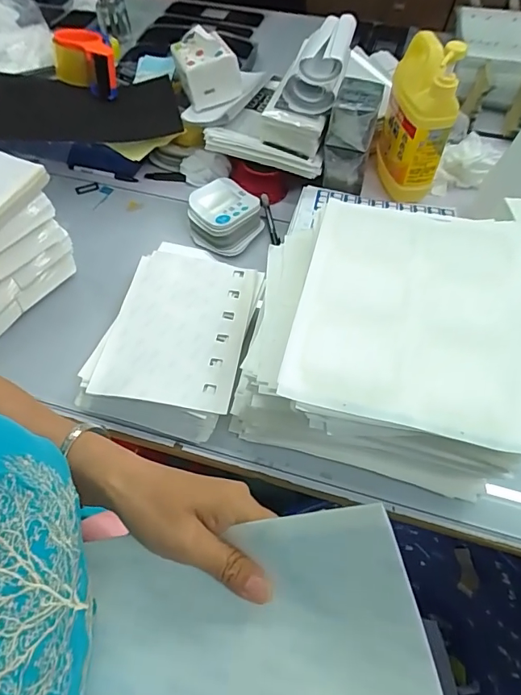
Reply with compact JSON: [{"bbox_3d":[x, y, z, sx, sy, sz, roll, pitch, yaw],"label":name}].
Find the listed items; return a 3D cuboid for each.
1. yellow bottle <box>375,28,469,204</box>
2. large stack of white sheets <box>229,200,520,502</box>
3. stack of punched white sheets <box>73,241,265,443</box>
[{"bbox_3d":[0.235,-0.355,0.715,0.072,0.223,0.132,-5,57,-3],"label":"yellow bottle"},{"bbox_3d":[0.132,-0.003,0.517,0.288,0.170,0.261,9,57,6],"label":"large stack of white sheets"},{"bbox_3d":[-0.104,-0.025,0.602,0.178,0.046,0.271,11,58,8],"label":"stack of punched white sheets"}]

